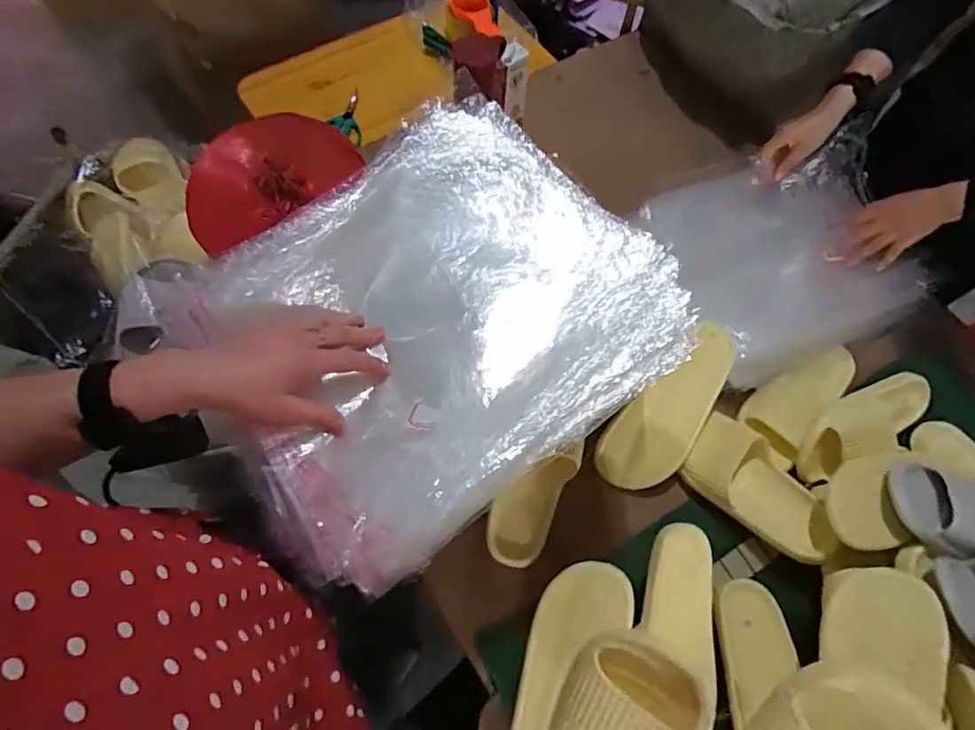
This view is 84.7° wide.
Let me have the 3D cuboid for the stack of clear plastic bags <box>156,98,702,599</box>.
[{"bbox_3d":[-0.057,-0.060,0.531,0.432,0.050,0.380,-33,72,-16],"label":"stack of clear plastic bags"}]

